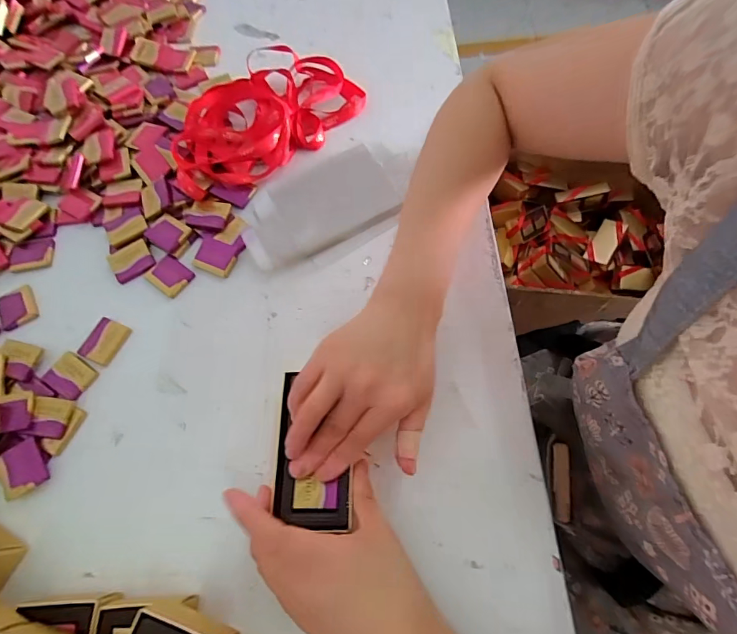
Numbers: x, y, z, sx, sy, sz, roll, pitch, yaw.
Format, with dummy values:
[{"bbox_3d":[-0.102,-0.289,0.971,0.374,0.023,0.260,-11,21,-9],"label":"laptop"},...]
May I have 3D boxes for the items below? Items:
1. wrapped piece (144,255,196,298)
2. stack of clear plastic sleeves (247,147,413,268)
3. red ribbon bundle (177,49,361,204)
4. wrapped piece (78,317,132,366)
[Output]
[{"bbox_3d":[-0.192,-0.041,0.399,0.042,0.004,0.032,35,72,16],"label":"wrapped piece"},{"bbox_3d":[-0.038,-0.120,0.427,0.184,0.013,0.118,-22,67,-8],"label":"stack of clear plastic sleeves"},{"bbox_3d":[-0.125,-0.232,0.456,0.222,0.032,0.145,-36,70,-13],"label":"red ribbon bundle"},{"bbox_3d":[-0.241,0.021,0.378,0.035,0.004,0.039,22,69,11],"label":"wrapped piece"}]

